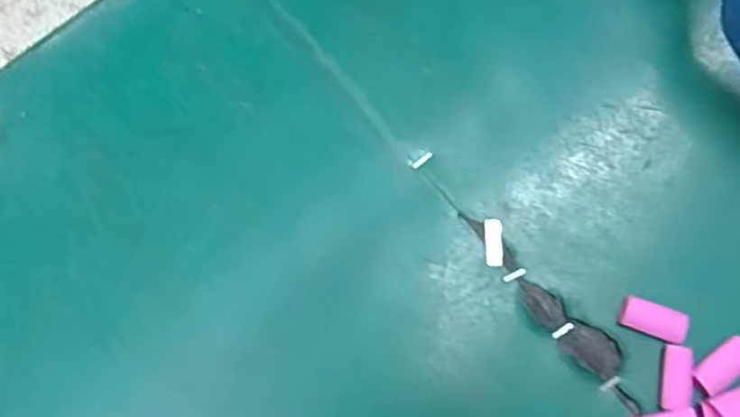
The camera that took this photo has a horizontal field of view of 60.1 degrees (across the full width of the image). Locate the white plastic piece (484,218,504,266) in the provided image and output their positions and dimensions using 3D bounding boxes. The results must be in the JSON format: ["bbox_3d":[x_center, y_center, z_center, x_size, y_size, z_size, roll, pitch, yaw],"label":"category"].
[{"bbox_3d":[0.051,0.013,0.262,0.007,0.004,0.019,1,76,-1],"label":"white plastic piece"}]

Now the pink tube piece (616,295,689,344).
[{"bbox_3d":[0.113,0.044,0.255,0.026,0.005,0.013,19,77,3],"label":"pink tube piece"}]

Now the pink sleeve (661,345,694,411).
[{"bbox_3d":[0.121,0.066,0.249,0.011,0.004,0.024,11,77,2],"label":"pink sleeve"}]

